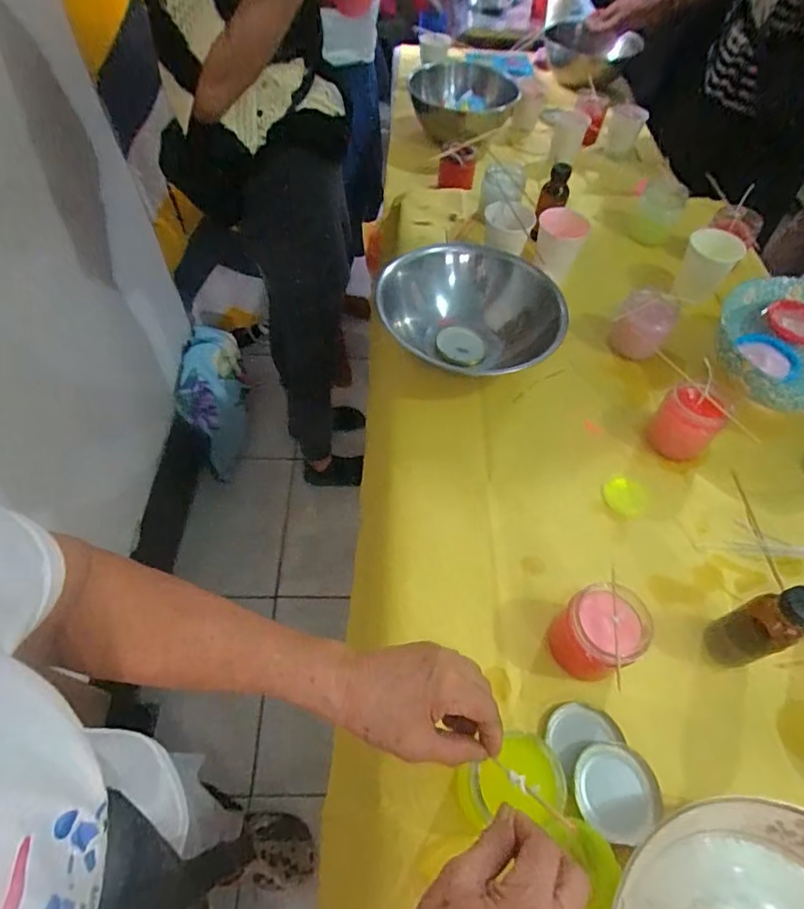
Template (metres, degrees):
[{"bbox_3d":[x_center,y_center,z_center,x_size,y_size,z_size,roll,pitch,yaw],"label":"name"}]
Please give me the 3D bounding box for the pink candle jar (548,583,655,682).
[{"bbox_3d":[0.174,0.157,0.462,0.076,0.067,0.073,-16,58,-12],"label":"pink candle jar"}]

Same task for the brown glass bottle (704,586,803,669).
[{"bbox_3d":[0.301,0.146,0.438,0.040,0.110,0.041,1,56,-1],"label":"brown glass bottle"}]

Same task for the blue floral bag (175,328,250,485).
[{"bbox_3d":[-0.458,-0.120,1.263,0.135,0.123,0.361,-5,99,-5],"label":"blue floral bag"}]

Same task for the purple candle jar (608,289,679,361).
[{"bbox_3d":[0.296,-0.157,0.646,0.065,0.082,0.058,26,59,15],"label":"purple candle jar"}]

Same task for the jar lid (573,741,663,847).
[{"bbox_3d":[0.173,0.272,0.420,0.064,0.011,0.067,1,56,-1],"label":"jar lid"}]

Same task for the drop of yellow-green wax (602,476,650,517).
[{"bbox_3d":[0.245,0.045,0.567,0.045,0.004,0.047,-1,56,-3],"label":"drop of yellow-green wax"}]

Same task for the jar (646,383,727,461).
[{"bbox_3d":[0.315,-0.035,0.577,0.059,0.070,0.060,1,56,-1],"label":"jar"}]

